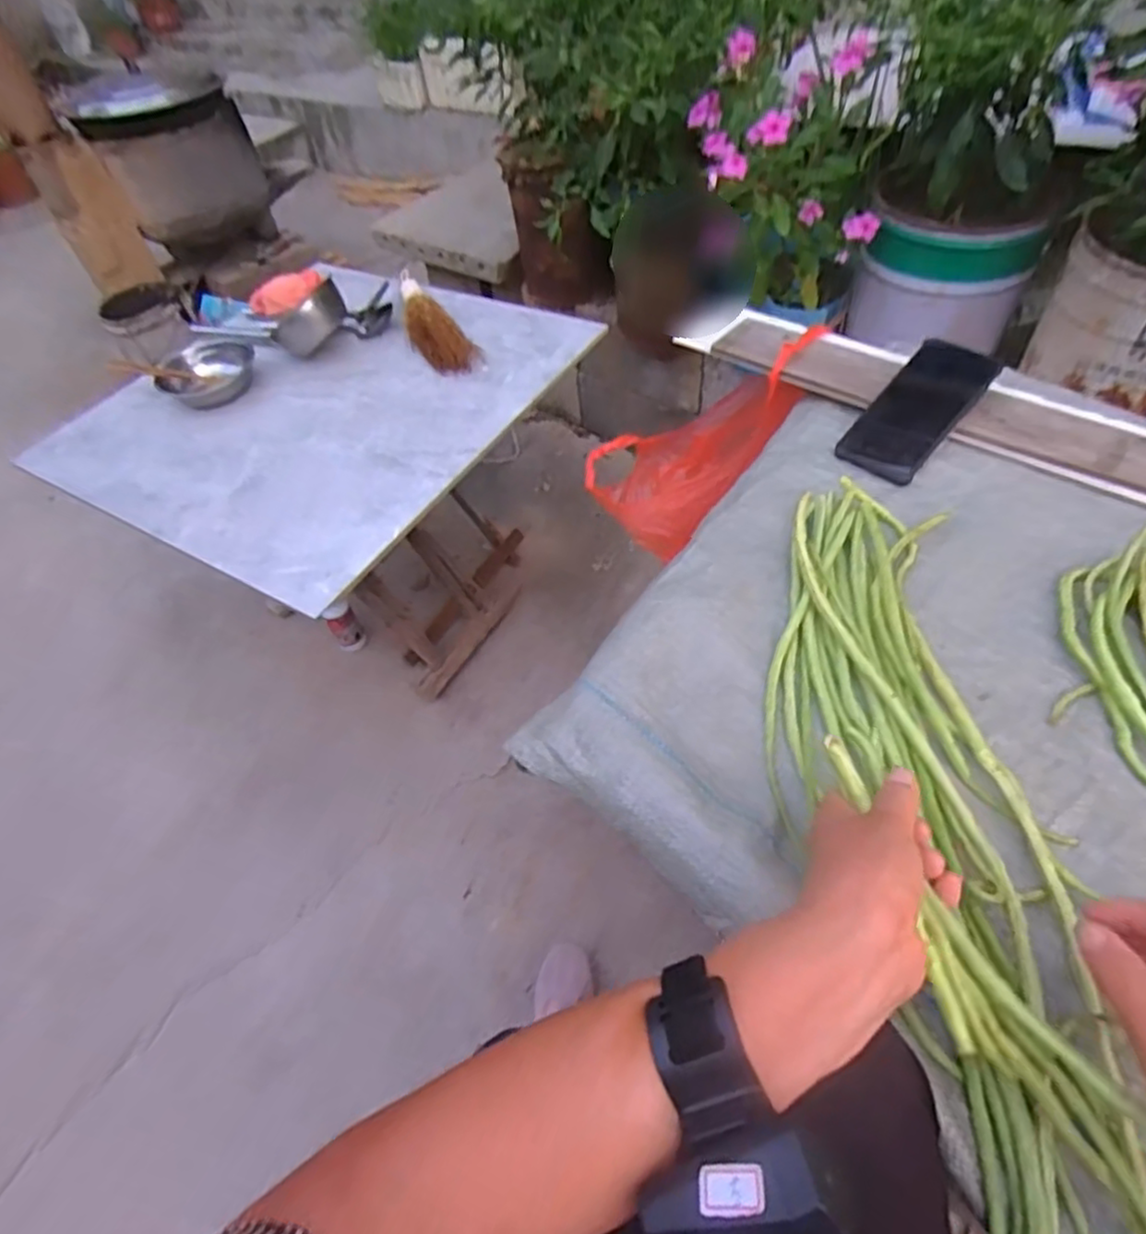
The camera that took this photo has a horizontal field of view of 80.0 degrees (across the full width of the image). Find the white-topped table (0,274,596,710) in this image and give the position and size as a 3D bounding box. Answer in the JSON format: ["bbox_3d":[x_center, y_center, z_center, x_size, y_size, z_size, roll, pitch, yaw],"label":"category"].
[{"bbox_3d":[-0.427,-0.246,1.439,0.706,0.540,0.786,23,57,23],"label":"white-topped table"}]

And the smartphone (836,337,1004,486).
[{"bbox_3d":[0.344,-0.206,0.679,0.078,0.007,0.167,38,83,22],"label":"smartphone"}]

